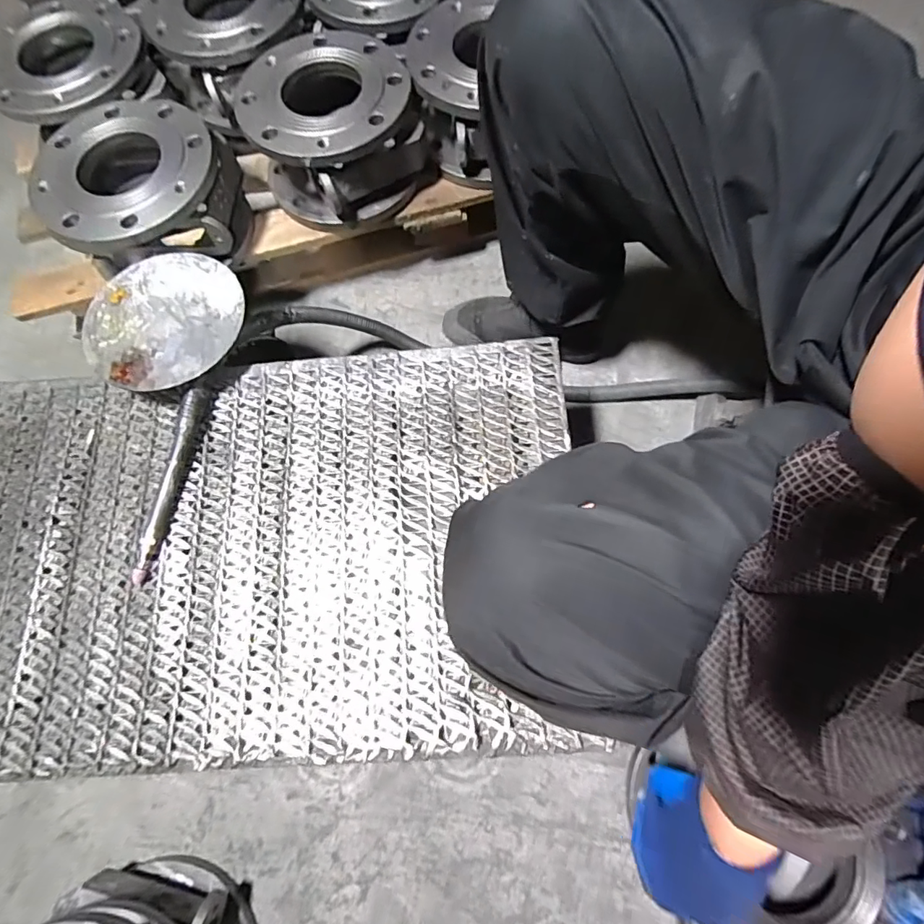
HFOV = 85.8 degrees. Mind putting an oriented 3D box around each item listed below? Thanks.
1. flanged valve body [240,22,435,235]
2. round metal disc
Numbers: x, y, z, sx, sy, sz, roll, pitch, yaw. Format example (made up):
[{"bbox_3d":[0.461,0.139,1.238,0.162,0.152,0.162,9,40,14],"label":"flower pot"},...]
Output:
[{"bbox_3d":[-0.165,-0.434,0.657,0.216,0.121,0.207,-34,73,-9],"label":"flanged valve body"},{"bbox_3d":[-0.312,-0.150,0.517,0.154,0.009,0.160,-1,71,2],"label":"round metal disc"}]

